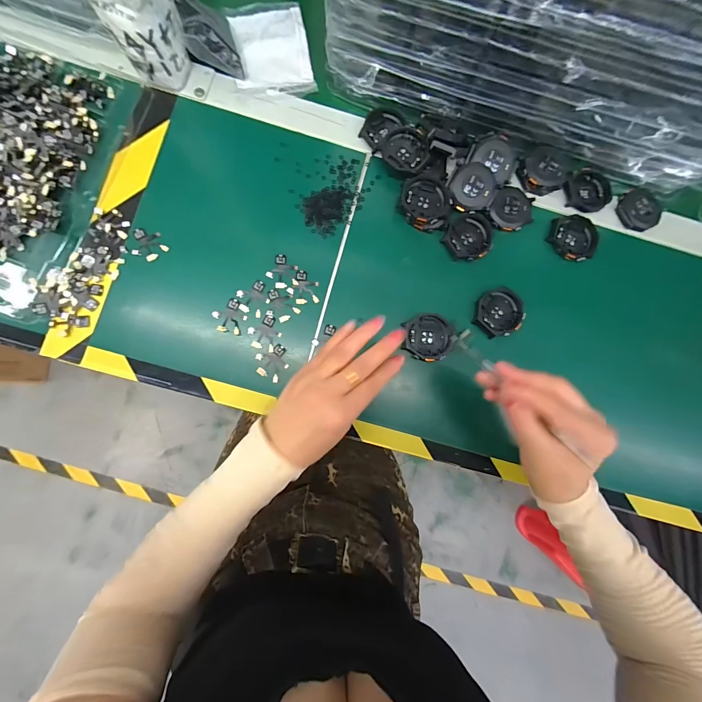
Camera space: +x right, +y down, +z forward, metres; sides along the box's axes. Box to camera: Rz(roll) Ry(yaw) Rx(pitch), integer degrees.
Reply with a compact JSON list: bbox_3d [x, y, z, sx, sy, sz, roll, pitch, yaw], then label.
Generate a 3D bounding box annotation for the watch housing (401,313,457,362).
[{"bbox_3d":[0.080,-0.014,0.329,0.052,0.012,0.048,2,85,-4],"label":"watch housing"}]

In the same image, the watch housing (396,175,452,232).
[{"bbox_3d":[0.080,-0.158,0.340,0.056,0.017,0.053,12,84,-3],"label":"watch housing"}]

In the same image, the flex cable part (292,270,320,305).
[{"bbox_3d":[-0.046,-0.067,0.329,0.025,0.004,0.036,-12,86,-6],"label":"flex cable part"}]

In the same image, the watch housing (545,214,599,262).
[{"bbox_3d":[0.247,-0.125,0.351,0.056,0.007,0.049,-3,85,-5],"label":"watch housing"}]

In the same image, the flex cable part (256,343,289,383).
[{"bbox_3d":[-0.079,0.010,0.319,0.031,0.004,0.035,35,83,-1],"label":"flex cable part"}]

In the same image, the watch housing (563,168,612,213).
[{"bbox_3d":[0.267,-0.180,0.357,0.054,0.010,0.047,-17,86,-6],"label":"watch housing"}]

